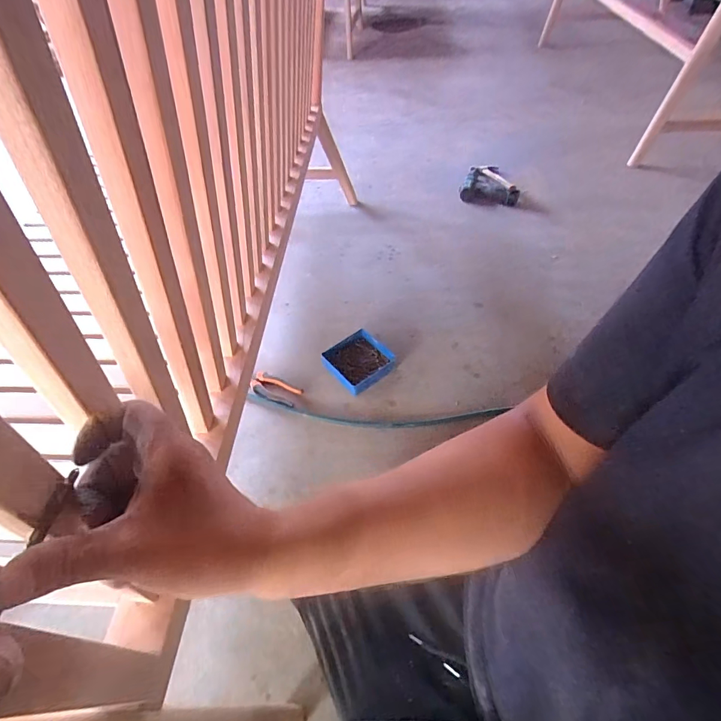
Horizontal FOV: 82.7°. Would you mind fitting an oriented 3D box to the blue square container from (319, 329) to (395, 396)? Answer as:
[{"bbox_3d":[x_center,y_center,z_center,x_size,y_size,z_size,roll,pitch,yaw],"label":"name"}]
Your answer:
[{"bbox_3d":[-0.002,-0.001,1.034,0.154,0.031,0.155,-35,54,-23],"label":"blue square container"}]

